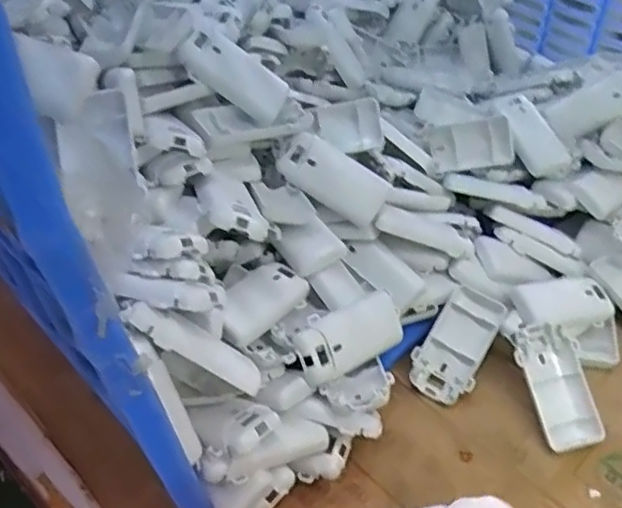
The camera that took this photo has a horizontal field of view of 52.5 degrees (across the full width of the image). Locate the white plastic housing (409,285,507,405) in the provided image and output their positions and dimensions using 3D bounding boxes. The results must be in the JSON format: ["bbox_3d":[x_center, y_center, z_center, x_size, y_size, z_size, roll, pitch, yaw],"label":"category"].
[{"bbox_3d":[0.121,0.076,0.527,0.050,0.010,0.094,27,82,16],"label":"white plastic housing"}]

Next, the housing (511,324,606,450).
[{"bbox_3d":[0.196,0.103,0.496,0.052,0.010,0.095,-17,71,-7],"label":"housing"}]

